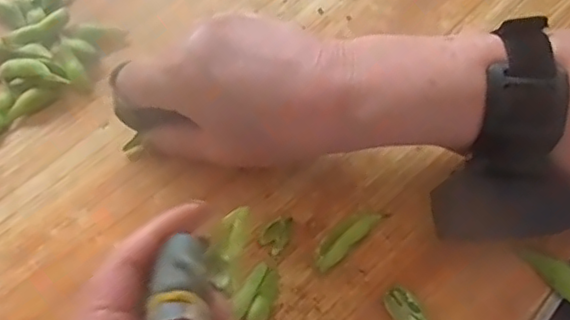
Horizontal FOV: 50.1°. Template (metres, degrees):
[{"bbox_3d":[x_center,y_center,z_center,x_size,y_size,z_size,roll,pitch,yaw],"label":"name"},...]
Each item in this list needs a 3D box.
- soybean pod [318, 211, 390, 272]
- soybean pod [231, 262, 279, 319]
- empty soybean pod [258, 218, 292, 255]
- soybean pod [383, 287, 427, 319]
[{"bbox_3d":[0.034,0.039,0.317,0.046,0.011,0.013,-37,69,-15],"label":"soybean pod"},{"bbox_3d":[-0.014,0.068,0.307,0.018,0.007,0.032,15,66,9],"label":"soybean pod"},{"bbox_3d":[-0.004,0.039,0.321,0.013,0.005,0.020,33,69,16],"label":"empty soybean pod"},{"bbox_3d":[0.062,0.078,0.299,0.015,0.008,0.034,-33,68,-13],"label":"soybean pod"}]

